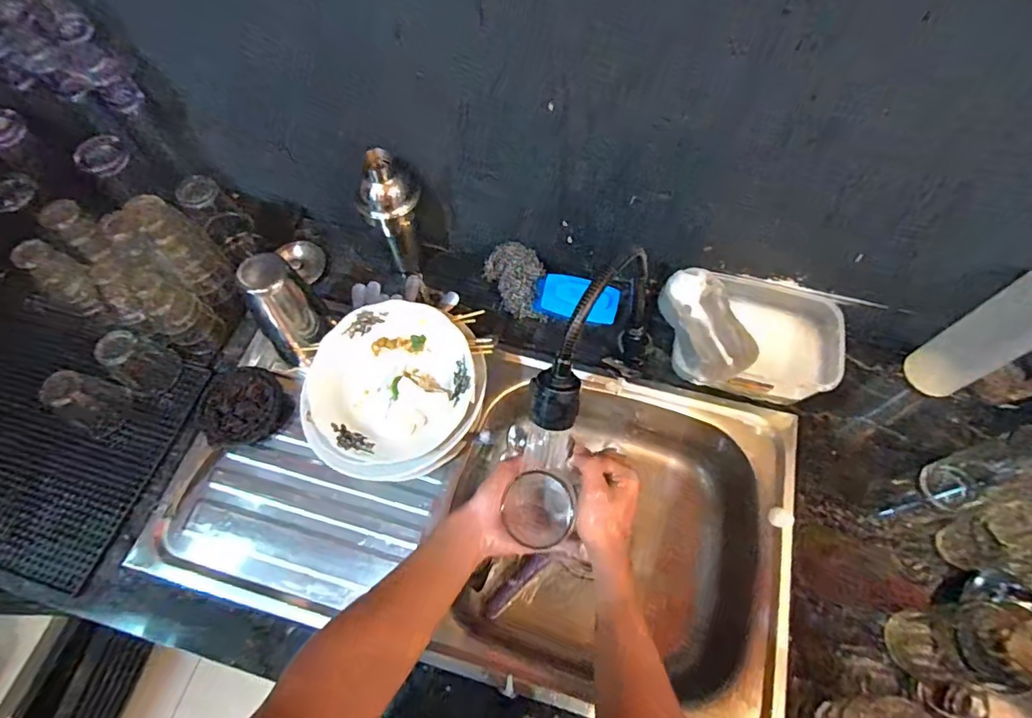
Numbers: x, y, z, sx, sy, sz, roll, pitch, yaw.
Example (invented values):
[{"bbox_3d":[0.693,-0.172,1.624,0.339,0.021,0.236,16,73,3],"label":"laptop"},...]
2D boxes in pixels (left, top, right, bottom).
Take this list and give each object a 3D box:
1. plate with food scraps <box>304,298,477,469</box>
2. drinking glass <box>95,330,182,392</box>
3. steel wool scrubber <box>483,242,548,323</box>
[{"bbox_3d":[-0.140,0.025,0.594,0.178,0.035,0.187,0,64,0],"label":"plate with food scraps"},{"bbox_3d":[-0.484,0.005,0.679,0.063,0.081,0.059,-11,65,-5],"label":"drinking glass"},{"bbox_3d":[-0.001,-0.111,0.756,0.085,0.041,0.109,-5,67,-3],"label":"steel wool scrubber"}]

